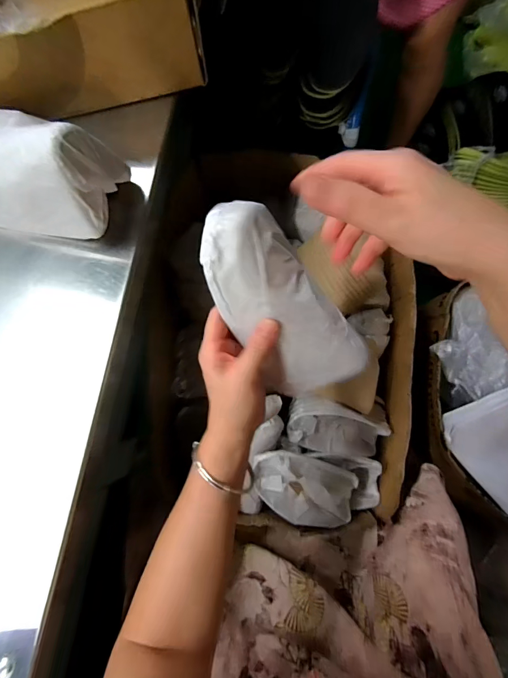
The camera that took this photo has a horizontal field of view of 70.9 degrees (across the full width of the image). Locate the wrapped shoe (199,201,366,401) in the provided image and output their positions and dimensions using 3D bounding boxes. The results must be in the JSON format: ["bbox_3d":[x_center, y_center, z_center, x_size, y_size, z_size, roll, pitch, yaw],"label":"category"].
[{"bbox_3d":[0.023,-0.030,0.330,0.088,0.045,0.191,-38,110,-4],"label":"wrapped shoe"}]

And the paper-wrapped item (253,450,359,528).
[{"bbox_3d":[0.079,0.241,0.589,0.167,0.076,0.098,19,82,5],"label":"paper-wrapped item"}]

